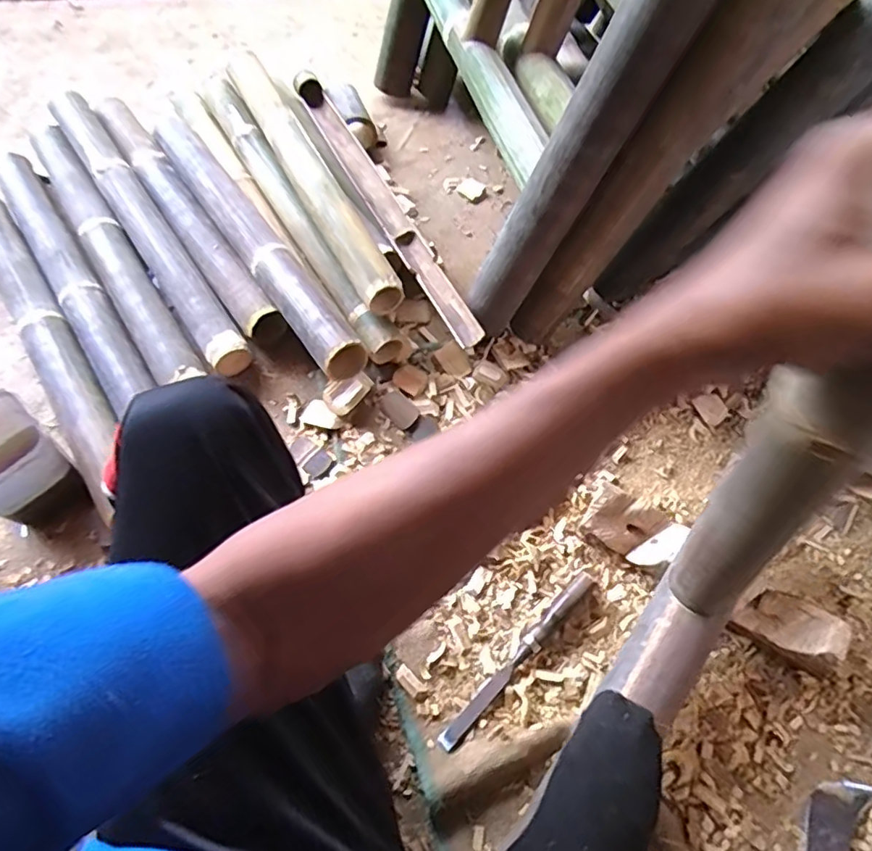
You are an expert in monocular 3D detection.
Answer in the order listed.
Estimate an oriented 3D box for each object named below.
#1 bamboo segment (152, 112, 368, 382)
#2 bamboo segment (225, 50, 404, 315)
[{"bbox_3d":[-0.291,-0.308,0.876,0.076,0.066,0.643,-31,66,-17],"label":"bamboo segment"},{"bbox_3d":[-0.204,-0.402,0.916,0.072,0.074,0.599,-25,64,-14],"label":"bamboo segment"}]

